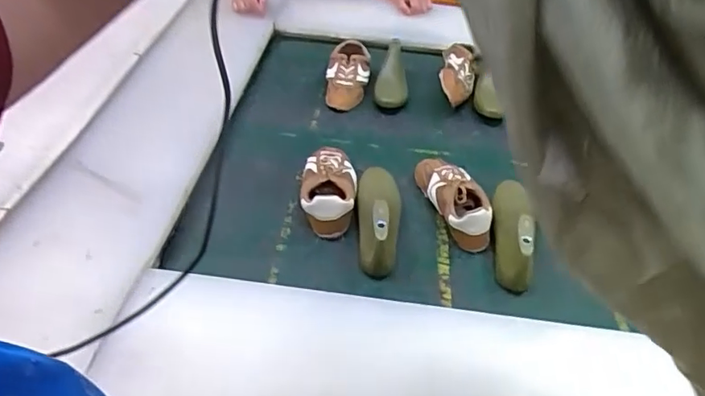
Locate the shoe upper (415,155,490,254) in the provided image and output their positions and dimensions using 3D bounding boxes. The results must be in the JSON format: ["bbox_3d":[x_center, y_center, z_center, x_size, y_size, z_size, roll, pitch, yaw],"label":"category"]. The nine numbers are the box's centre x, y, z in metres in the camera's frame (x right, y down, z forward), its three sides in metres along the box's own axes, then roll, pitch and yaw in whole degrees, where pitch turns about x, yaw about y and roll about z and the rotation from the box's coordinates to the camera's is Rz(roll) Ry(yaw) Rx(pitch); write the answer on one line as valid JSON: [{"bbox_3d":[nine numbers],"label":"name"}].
[{"bbox_3d":[0.173,0.005,0.914,0.073,0.088,0.201,-10,46,-15],"label":"shoe upper"}]

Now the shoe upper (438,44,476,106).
[{"bbox_3d":[0.235,-0.279,1.181,0.084,0.051,0.166,12,59,7],"label":"shoe upper"}]

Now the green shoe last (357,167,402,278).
[{"bbox_3d":[0.039,0.022,0.847,0.065,0.086,0.199,4,44,-1],"label":"green shoe last"}]

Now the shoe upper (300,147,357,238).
[{"bbox_3d":[-0.040,-0.021,0.893,0.088,0.053,0.174,4,44,-1],"label":"shoe upper"}]

